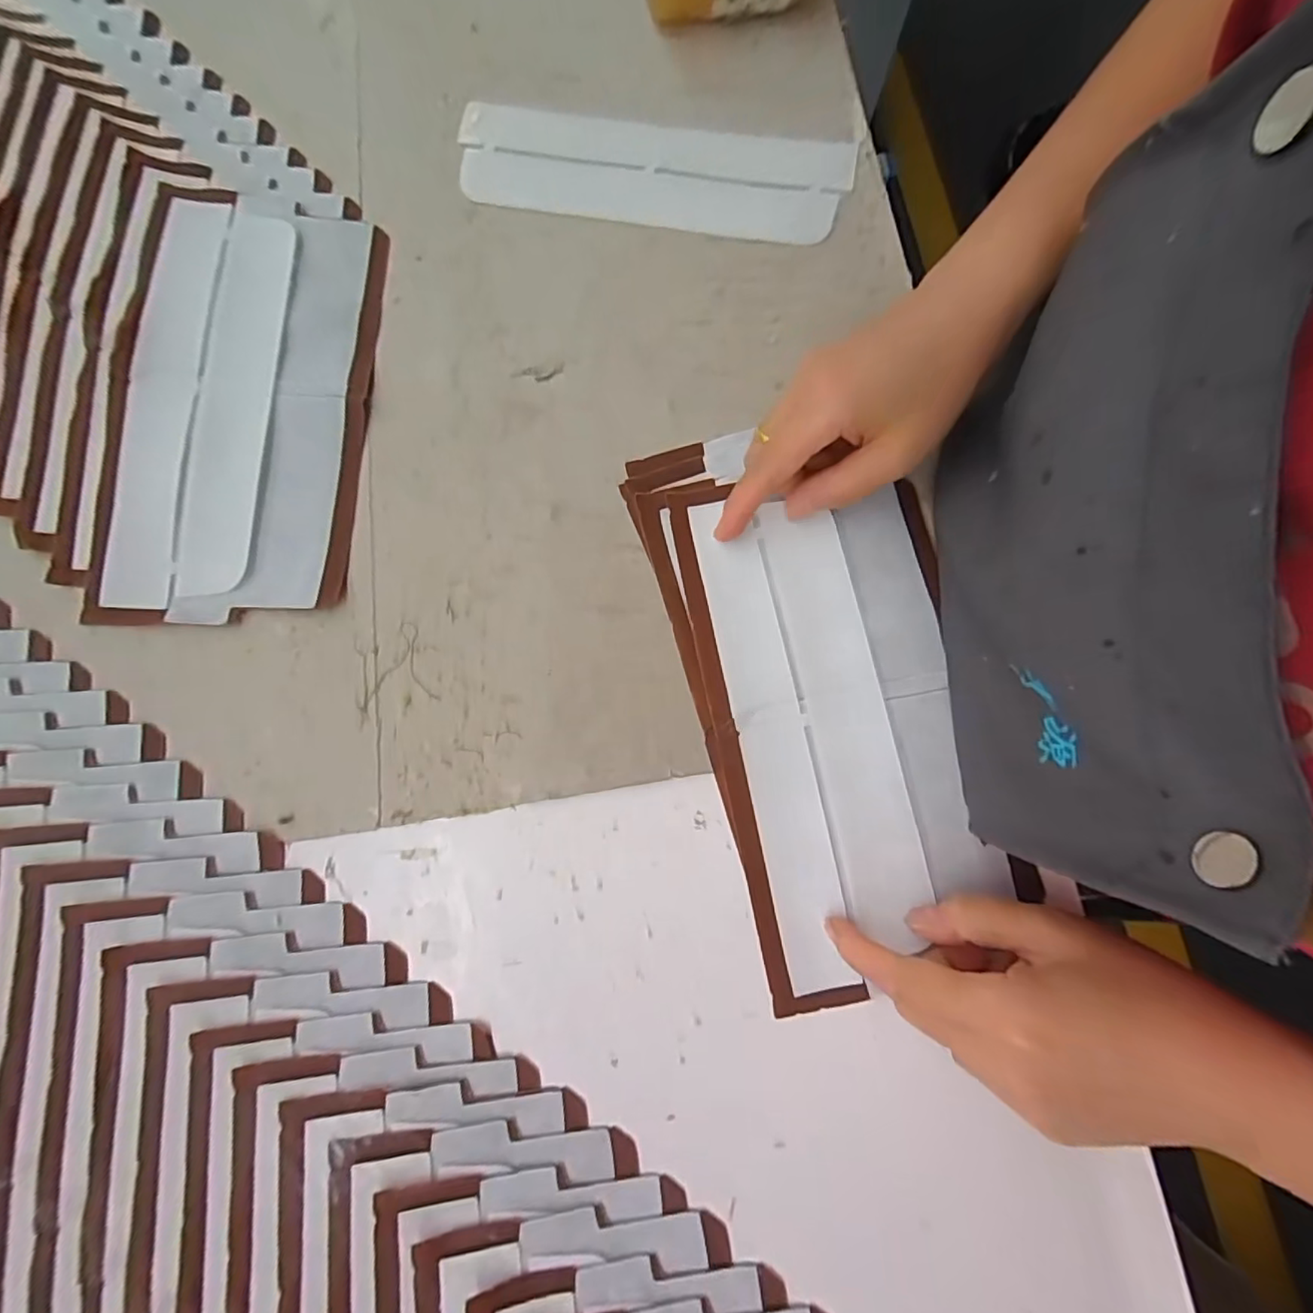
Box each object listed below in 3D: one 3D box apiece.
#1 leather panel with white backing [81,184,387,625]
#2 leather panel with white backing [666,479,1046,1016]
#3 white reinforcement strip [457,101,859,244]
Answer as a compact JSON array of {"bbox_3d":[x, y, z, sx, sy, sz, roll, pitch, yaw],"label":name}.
[{"bbox_3d":[-0.216,-0.136,0.306,0.126,0.011,0.238,1,79,-1],"label":"leather panel with white backing"},{"bbox_3d":[0.086,0.026,0.274,0.117,0.010,0.236,-12,80,1],"label":"leather panel with white backing"},{"bbox_3d":[-0.003,-0.281,0.339,0.223,0.008,0.069,8,86,2],"label":"white reinforcement strip"}]

